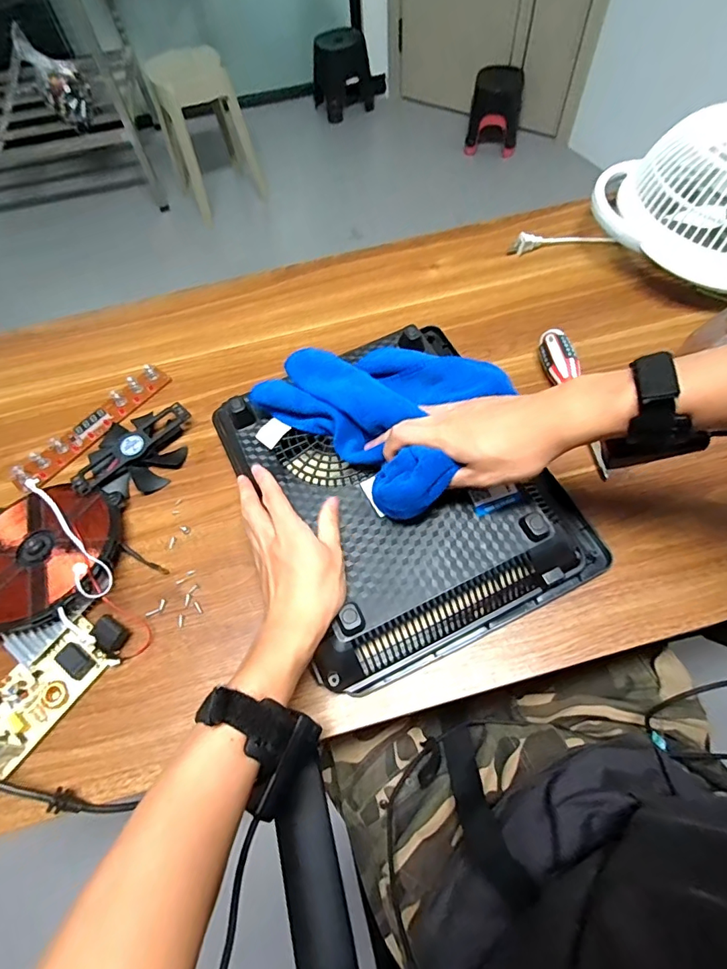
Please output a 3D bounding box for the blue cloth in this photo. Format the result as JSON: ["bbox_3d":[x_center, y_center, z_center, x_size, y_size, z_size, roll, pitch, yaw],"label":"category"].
[{"bbox_3d":[0.020,-0.084,0.463,0.178,0.060,0.218,-42,68,-17],"label":"blue cloth"}]

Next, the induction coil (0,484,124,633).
[{"bbox_3d":[-0.326,0.066,0.474,0.151,0.020,0.151,-4,54,6],"label":"induction coil"}]

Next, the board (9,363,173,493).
[{"bbox_3d":[-0.320,-0.070,0.570,0.039,0.014,0.205,34,69,19],"label":"board"}]

